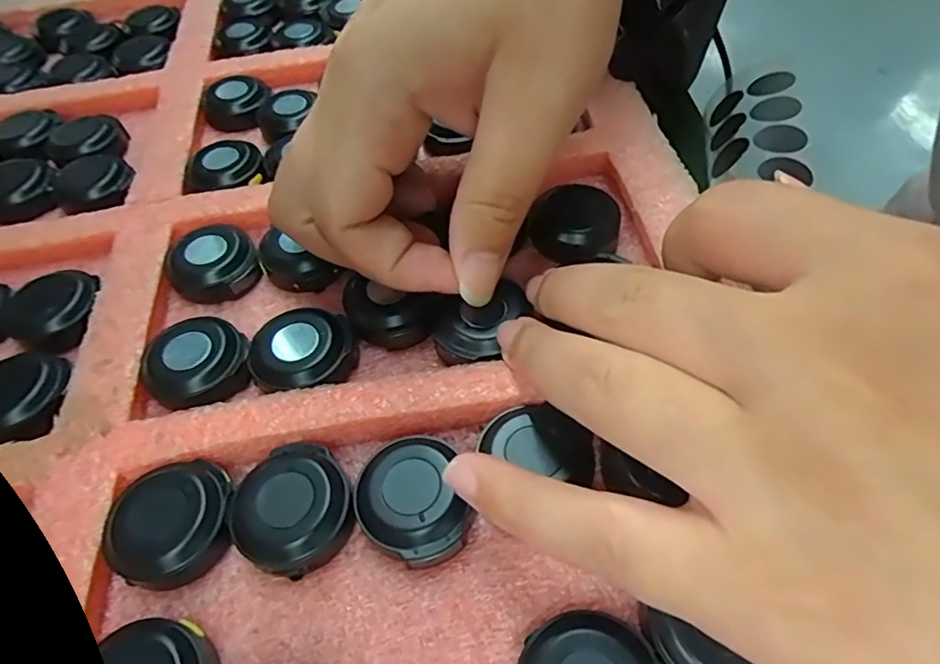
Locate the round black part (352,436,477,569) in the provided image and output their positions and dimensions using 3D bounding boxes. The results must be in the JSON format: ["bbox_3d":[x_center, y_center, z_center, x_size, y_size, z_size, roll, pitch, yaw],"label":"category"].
[{"bbox_3d":[-0.014,0.043,0.145,0.026,0.012,0.031,-17,53,-7],"label":"round black part"}]

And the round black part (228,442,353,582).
[{"bbox_3d":[-0.044,0.044,0.147,0.028,0.012,0.030,-3,52,3],"label":"round black part"}]

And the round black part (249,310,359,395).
[{"bbox_3d":[-0.049,0.007,0.175,0.031,0.011,0.027,-13,52,-5],"label":"round black part"}]

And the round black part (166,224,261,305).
[{"bbox_3d":[-0.089,-0.023,0.201,0.028,0.012,0.028,-2,53,3],"label":"round black part"}]

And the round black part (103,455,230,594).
[{"bbox_3d":[-0.073,0.047,0.146,0.027,0.015,0.027,-3,52,3],"label":"round black part"}]

